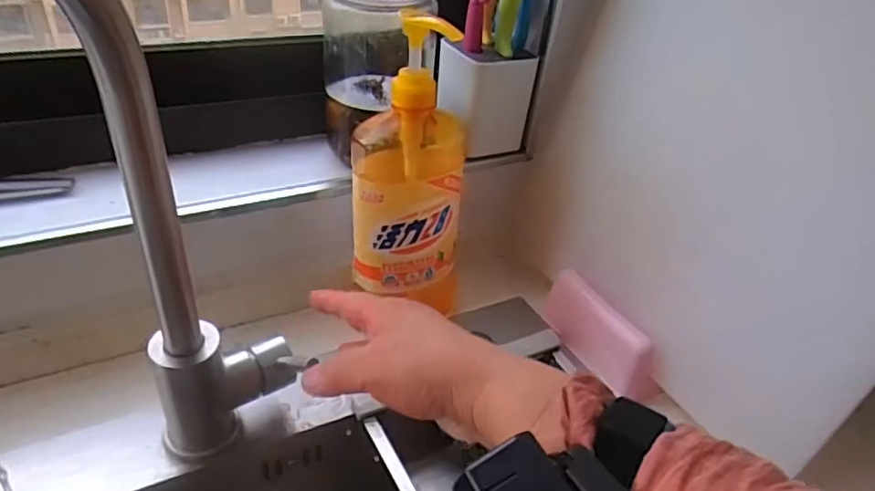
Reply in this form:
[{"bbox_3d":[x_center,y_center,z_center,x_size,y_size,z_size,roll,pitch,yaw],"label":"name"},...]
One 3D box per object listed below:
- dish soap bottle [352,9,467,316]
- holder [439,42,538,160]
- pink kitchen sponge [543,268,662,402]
[{"bbox_3d":[-0.022,-0.049,0.501,0.091,0.262,0.063,7,35,1],"label":"dish soap bottle"},{"bbox_3d":[0.045,-0.152,0.609,0.070,0.102,0.068,-15,40,-27],"label":"holder"},{"bbox_3d":[0.145,0.080,0.541,0.022,0.063,0.130,-16,41,-28],"label":"pink kitchen sponge"}]

